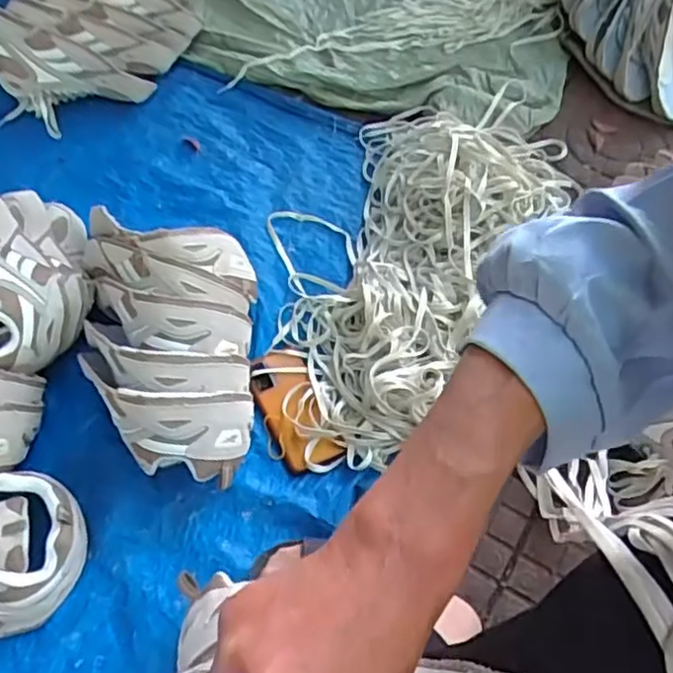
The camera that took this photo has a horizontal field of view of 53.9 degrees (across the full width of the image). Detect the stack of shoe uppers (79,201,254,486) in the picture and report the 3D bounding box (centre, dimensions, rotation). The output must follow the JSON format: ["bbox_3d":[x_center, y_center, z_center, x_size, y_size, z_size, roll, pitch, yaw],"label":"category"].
[{"bbox_3d":[-0.210,-0.008,0.771,0.221,0.134,0.338,-1,57,0],"label":"stack of shoe uppers"}]

